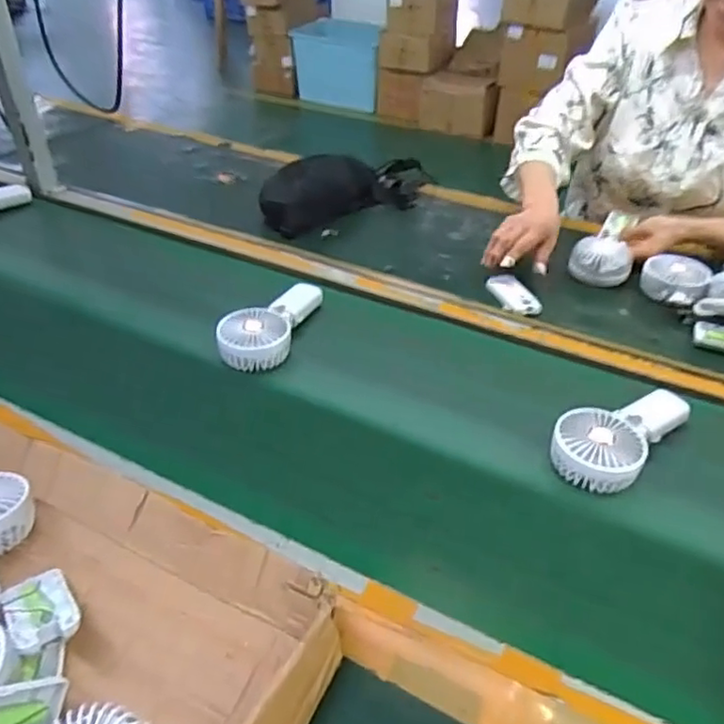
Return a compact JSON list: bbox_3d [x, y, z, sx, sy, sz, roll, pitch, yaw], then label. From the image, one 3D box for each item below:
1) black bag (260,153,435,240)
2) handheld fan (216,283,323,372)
[{"bbox_3d":[-0.019,-0.320,1.127,0.359,0.088,0.135,-25,44,-28],"label":"black bag"},{"bbox_3d":[-0.117,-0.054,0.803,0.084,0.051,0.172,11,40,15],"label":"handheld fan"}]

